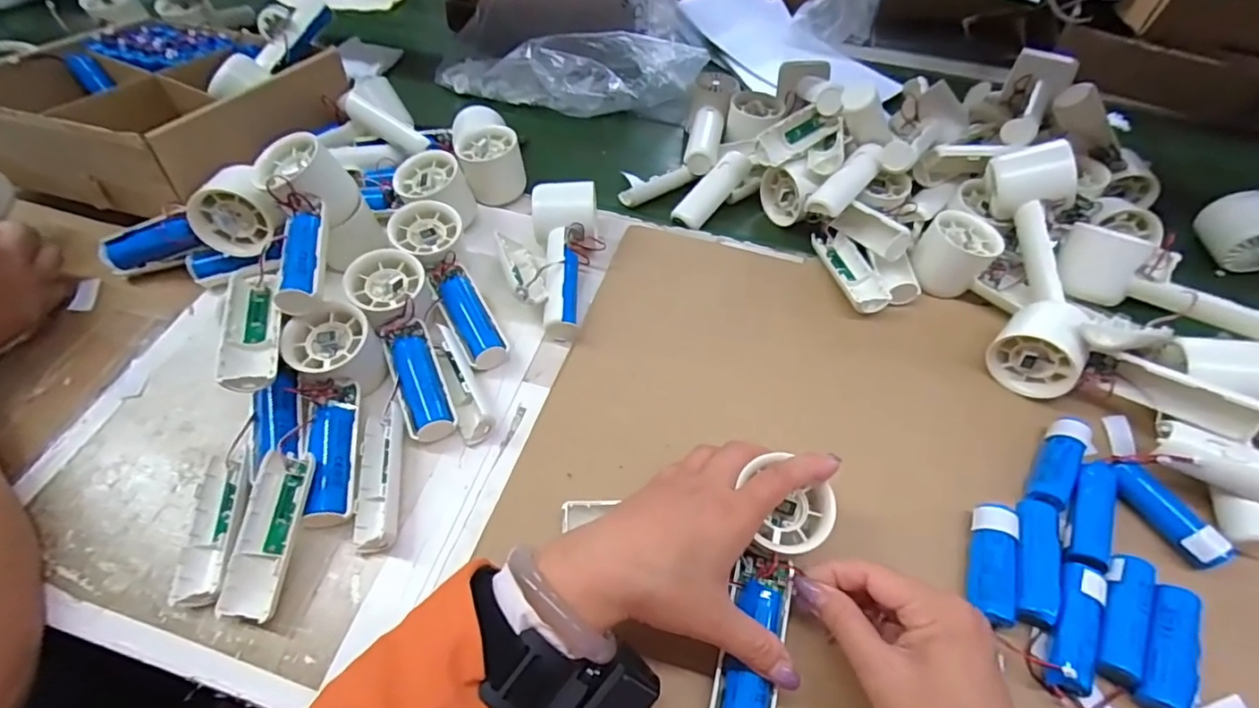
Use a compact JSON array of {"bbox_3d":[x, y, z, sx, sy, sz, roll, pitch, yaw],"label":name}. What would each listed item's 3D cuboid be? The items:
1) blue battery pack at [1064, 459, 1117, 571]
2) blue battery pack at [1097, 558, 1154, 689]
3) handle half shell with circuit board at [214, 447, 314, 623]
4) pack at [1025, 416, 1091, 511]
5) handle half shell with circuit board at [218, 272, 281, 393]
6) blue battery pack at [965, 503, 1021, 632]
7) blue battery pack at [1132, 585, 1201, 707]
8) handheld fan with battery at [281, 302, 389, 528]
[{"bbox_3d":[0.301,0.104,0.368,0.022,0.015,0.082,28,58,17],"label":"blue battery pack"},{"bbox_3d":[0.289,0.154,0.333,0.023,0.017,0.074,28,58,17],"label":"blue battery pack"},{"bbox_3d":[-0.218,0.109,0.343,0.033,0.014,0.094,4,69,1],"label":"handle half shell with circuit board"},{"bbox_3d":[0.295,0.075,0.388,0.024,0.017,0.077,31,59,19],"label":"pack"},{"bbox_3d":[-0.256,-0.018,0.384,0.030,0.018,0.098,-14,56,-12],"label":"handle half shell with circuit board"},{"bbox_3d":[0.224,0.129,0.348,0.024,0.017,0.074,20,56,12],"label":"blue battery pack"},{"bbox_3d":[0.308,0.170,0.324,0.025,0.021,0.074,31,59,19],"label":"blue battery pack"},{"bbox_3d":[-0.205,0.040,0.389,0.062,0.045,0.153,-7,68,-7],"label":"handheld fan with battery"}]

